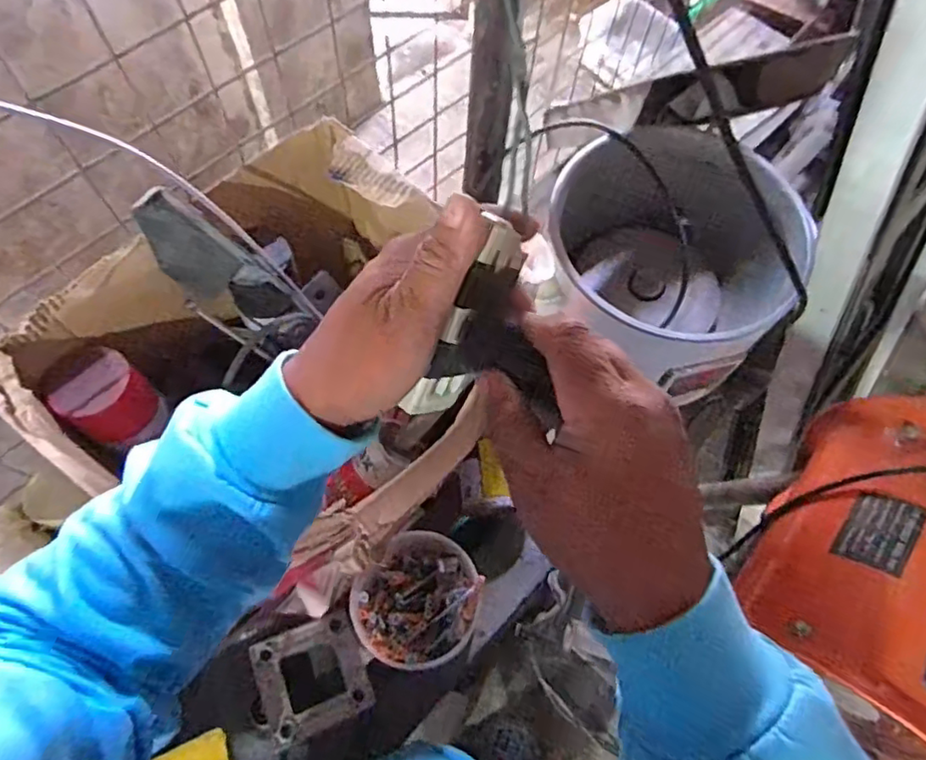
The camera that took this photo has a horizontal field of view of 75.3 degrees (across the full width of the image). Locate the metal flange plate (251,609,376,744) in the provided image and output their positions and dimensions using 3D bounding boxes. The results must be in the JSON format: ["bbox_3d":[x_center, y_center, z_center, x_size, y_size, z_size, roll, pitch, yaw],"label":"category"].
[{"bbox_3d":[-0.136,0.270,0.552,0.091,0.006,0.088,-13,60,-28],"label":"metal flange plate"}]

